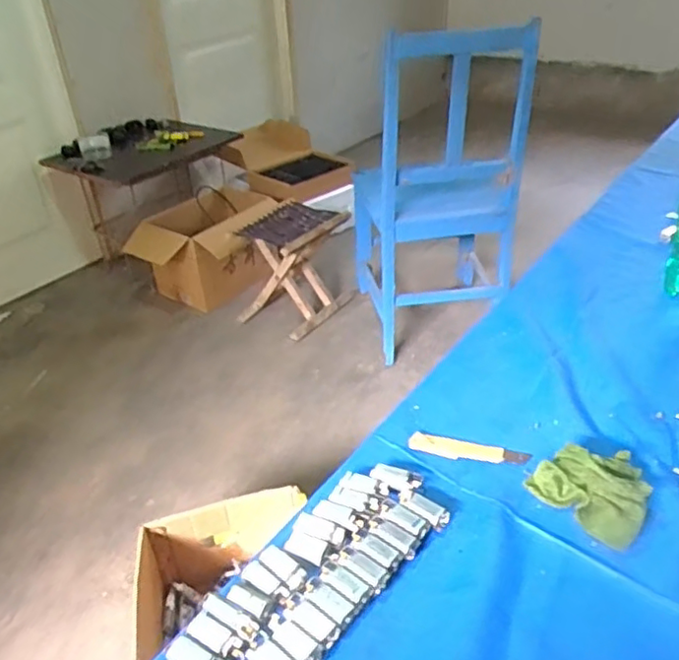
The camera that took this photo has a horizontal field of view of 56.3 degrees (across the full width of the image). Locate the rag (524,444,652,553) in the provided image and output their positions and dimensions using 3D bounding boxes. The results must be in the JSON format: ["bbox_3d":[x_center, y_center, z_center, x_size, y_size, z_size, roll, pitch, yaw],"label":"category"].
[{"bbox_3d":[0.230,0.137,0.566,0.074,0.039,0.097,-25,39,-30],"label":"rag"}]

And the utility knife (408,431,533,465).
[{"bbox_3d":[0.129,0.121,0.636,0.115,0.008,0.026,7,35,16],"label":"utility knife"}]

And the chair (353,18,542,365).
[{"bbox_3d":[0.254,-0.402,1.741,0.377,0.780,0.385,-8,34,-8],"label":"chair"}]

